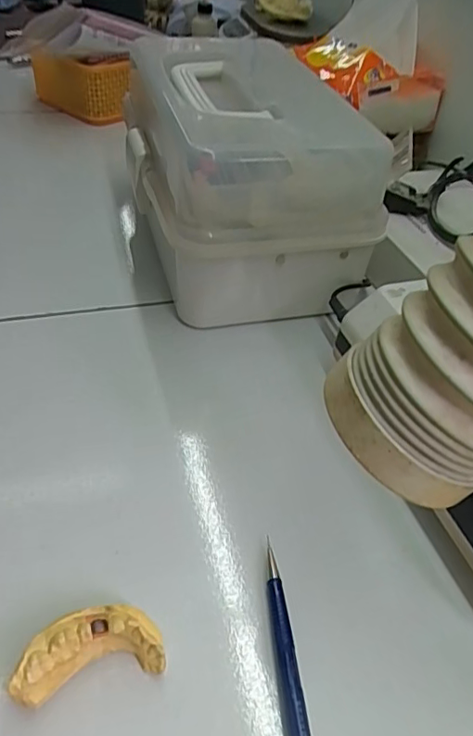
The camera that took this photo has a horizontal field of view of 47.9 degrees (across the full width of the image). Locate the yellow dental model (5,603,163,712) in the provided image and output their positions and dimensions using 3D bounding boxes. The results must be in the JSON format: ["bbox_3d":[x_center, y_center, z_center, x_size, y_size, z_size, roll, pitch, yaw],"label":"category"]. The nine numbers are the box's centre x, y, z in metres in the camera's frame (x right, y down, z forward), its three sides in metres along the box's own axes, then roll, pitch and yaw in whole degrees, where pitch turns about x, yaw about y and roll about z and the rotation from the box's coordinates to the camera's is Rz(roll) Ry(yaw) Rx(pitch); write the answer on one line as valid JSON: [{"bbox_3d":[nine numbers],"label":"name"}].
[{"bbox_3d":[-0.059,0.116,0.216,0.056,0.026,0.026,-9,46,-16],"label":"yellow dental model"}]

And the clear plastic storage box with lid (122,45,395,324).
[{"bbox_3d":[-0.003,-0.177,0.444,0.176,0.127,0.298,0,44,-8],"label":"clear plastic storage box with lid"}]

